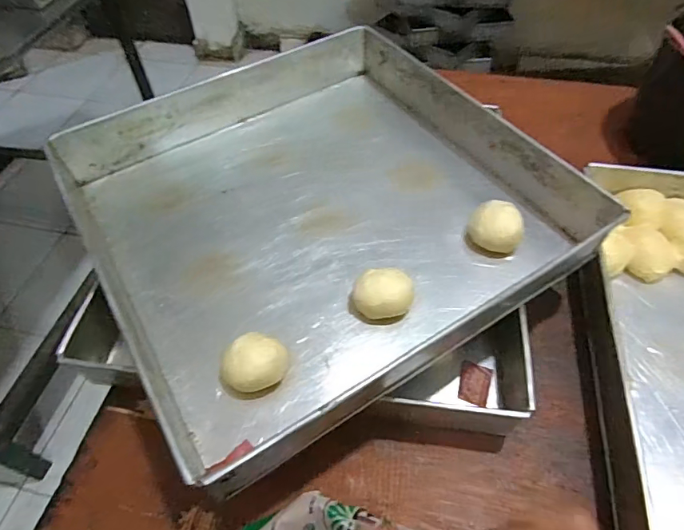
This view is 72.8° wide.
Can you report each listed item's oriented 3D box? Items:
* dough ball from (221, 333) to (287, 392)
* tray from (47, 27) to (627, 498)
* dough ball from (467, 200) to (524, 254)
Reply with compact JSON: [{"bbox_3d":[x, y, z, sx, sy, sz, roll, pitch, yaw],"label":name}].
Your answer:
[{"bbox_3d":[-0.071,0.079,0.370,0.041,0.039,0.045,-1,53,2],"label":"dough ball"},{"bbox_3d":[-0.032,-0.069,0.470,0.412,0.066,0.399,-28,54,-19],"label":"tray"},{"bbox_3d":[0.149,-0.033,0.449,0.049,0.039,0.053,-1,53,2],"label":"dough ball"}]

